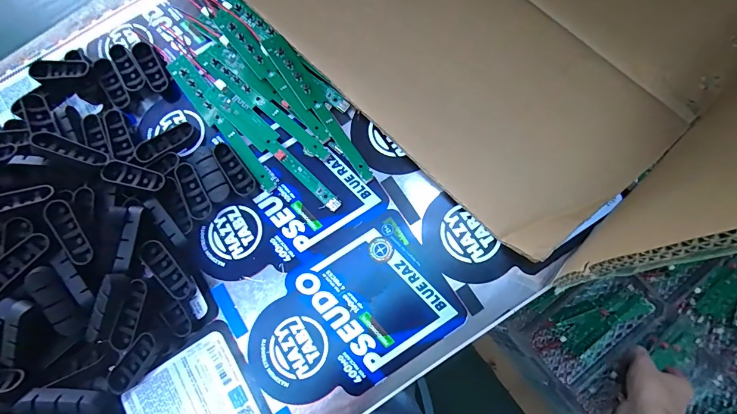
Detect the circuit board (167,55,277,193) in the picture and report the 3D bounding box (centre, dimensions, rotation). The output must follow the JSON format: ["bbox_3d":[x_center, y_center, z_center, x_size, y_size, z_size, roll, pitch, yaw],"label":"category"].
[{"bbox_3d":[-0.116,-0.067,0.290,0.019,0.007,0.138,-37,79,-6],"label":"circuit board"}]

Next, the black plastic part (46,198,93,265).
[{"bbox_3d":[-0.202,0.017,0.249,0.015,0.009,0.046,-29,78,-5],"label":"black plastic part"}]

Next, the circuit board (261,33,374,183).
[{"bbox_3d":[-0.040,-0.078,0.285,0.018,0.009,0.139,-33,79,-6],"label":"circuit board"}]

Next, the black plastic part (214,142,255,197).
[{"bbox_3d":[-0.102,-0.028,0.279,0.016,0.006,0.047,-39,79,-7],"label":"black plastic part"}]

